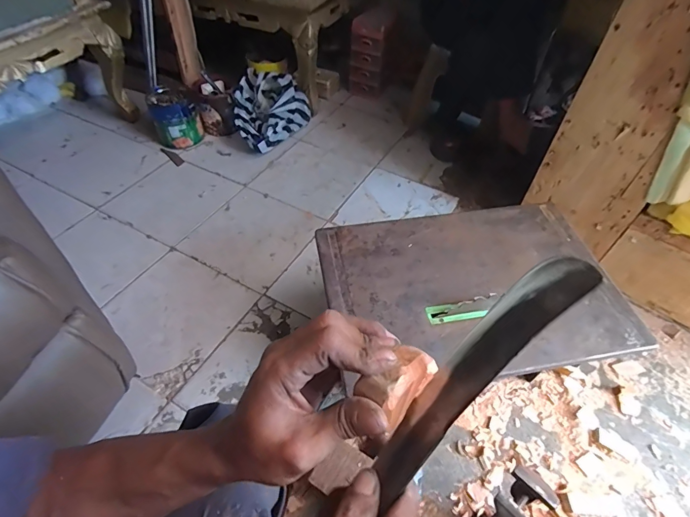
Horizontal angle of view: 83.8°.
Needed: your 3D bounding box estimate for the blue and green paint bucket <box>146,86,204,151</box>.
[{"bbox_3d":[-0.577,-0.480,1.302,0.142,0.138,0.177,-22,54,-19],"label":"blue and green paint bucket"}]

